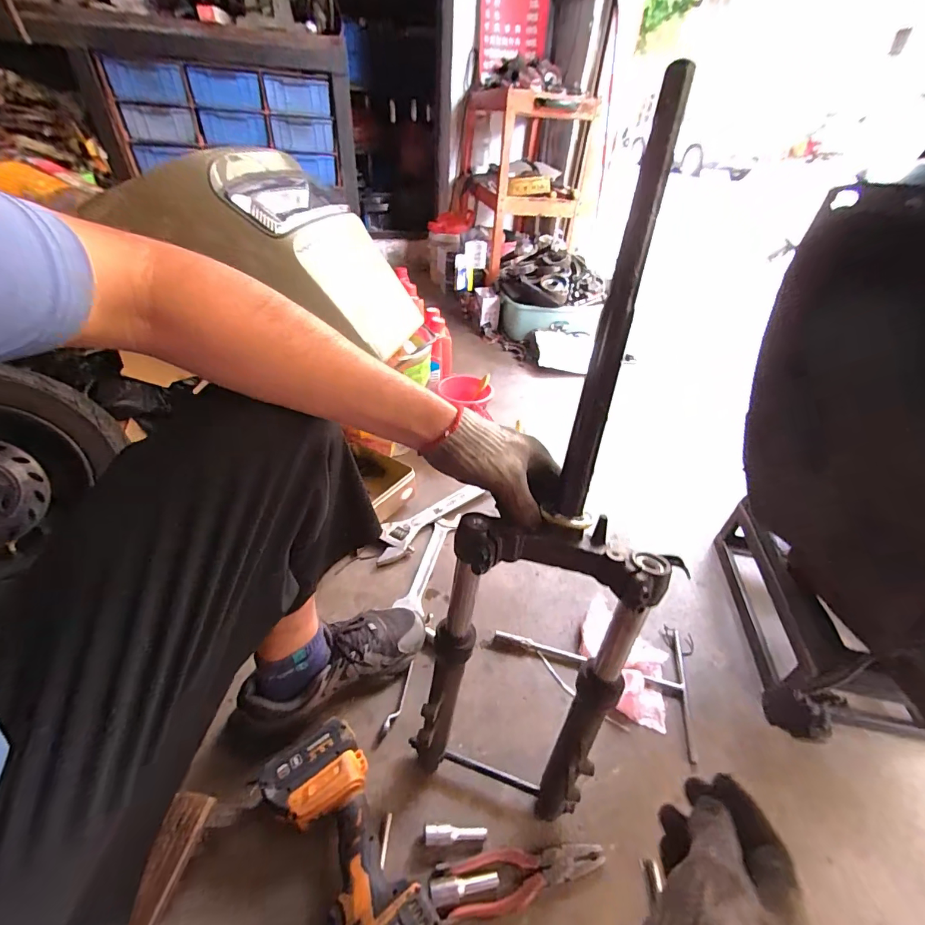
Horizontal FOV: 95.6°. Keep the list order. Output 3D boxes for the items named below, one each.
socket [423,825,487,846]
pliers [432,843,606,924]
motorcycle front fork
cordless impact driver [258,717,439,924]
[{"bbox_3d":[-0.008,0.448,0.504,0.074,0.014,0.018,4,38,-5],"label":"socket"},{"bbox_3d":[0.068,0.476,0.481,0.194,0.011,0.052,0,39,-10],"label":"pliers"},{"bbox_3d":[0.093,0.058,0.381,0.184,0.703,0.080,13,16,7],"label":"motorcycle front fork"},{"bbox_3d":[-0.153,0.441,0.449,0.162,0.072,0.241,-22,46,-28],"label":"cordless impact driver"}]

